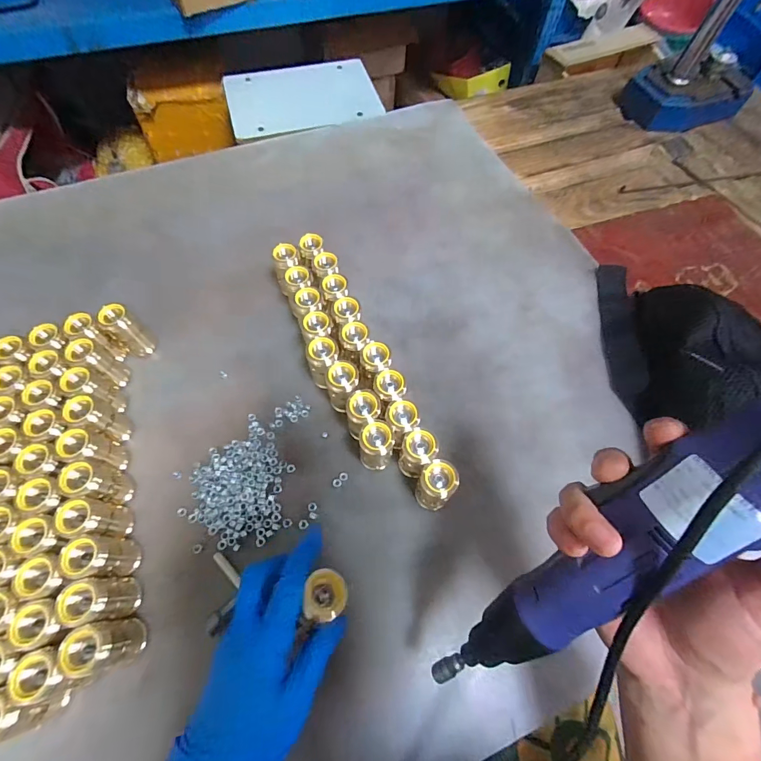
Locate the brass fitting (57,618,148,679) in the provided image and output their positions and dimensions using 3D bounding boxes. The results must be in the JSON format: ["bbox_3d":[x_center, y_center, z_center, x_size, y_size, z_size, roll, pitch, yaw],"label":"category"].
[{"bbox_3d":[-0.208,0.203,0.302,0.032,0.059,0.031,1,65,-2],"label":"brass fitting"}]

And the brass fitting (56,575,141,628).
[{"bbox_3d":[-0.223,0.176,0.315,0.030,0.058,0.031,-10,66,-7],"label":"brass fitting"}]

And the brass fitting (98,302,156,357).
[{"bbox_3d":[-0.271,-0.054,0.424,0.025,0.064,0.023,-40,72,-18],"label":"brass fitting"}]

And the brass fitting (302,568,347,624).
[{"bbox_3d":[-0.037,0.146,0.269,0.026,0.021,0.030,-7,62,-4],"label":"brass fitting"}]

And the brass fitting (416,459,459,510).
[{"bbox_3d":[0.050,0.094,0.352,0.030,0.064,0.029,1,65,-2],"label":"brass fitting"}]

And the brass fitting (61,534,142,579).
[{"bbox_3d":[-0.230,0.148,0.328,0.028,0.060,0.030,1,65,-2],"label":"brass fitting"}]

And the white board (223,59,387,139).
[{"bbox_3d":[-0.182,-0.664,0.917,0.331,0.013,0.217,-16,72,-8],"label":"white board"}]

